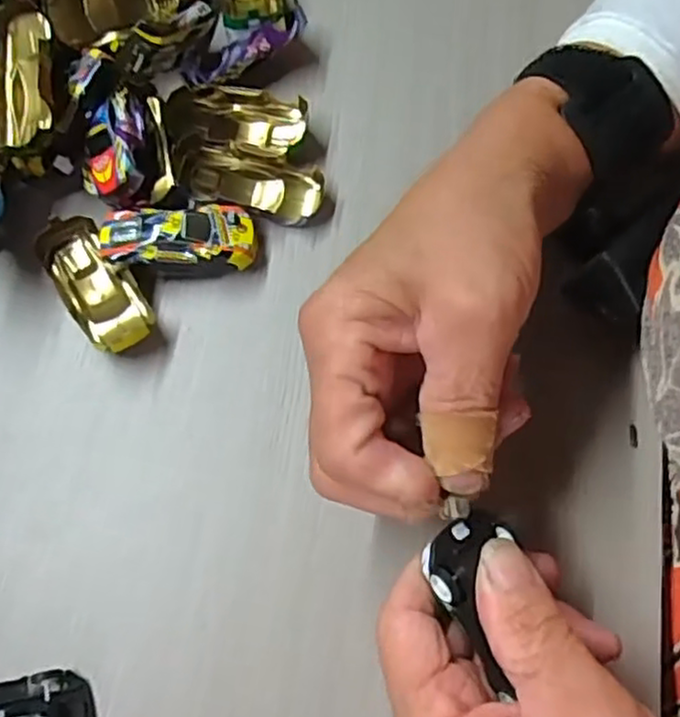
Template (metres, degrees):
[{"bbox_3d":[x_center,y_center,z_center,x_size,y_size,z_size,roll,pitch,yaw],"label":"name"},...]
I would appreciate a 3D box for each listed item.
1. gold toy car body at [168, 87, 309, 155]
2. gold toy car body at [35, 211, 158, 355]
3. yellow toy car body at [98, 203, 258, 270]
[{"bbox_3d":[-0.048,-0.107,0.318,0.061,0.014,0.030,6,72,3],"label":"gold toy car body"},{"bbox_3d":[-0.102,-0.030,0.294,0.027,0.017,0.066,-34,74,-10],"label":"gold toy car body"},{"bbox_3d":[-0.068,-0.051,0.296,0.063,0.019,0.026,-1,71,1],"label":"yellow toy car body"}]

